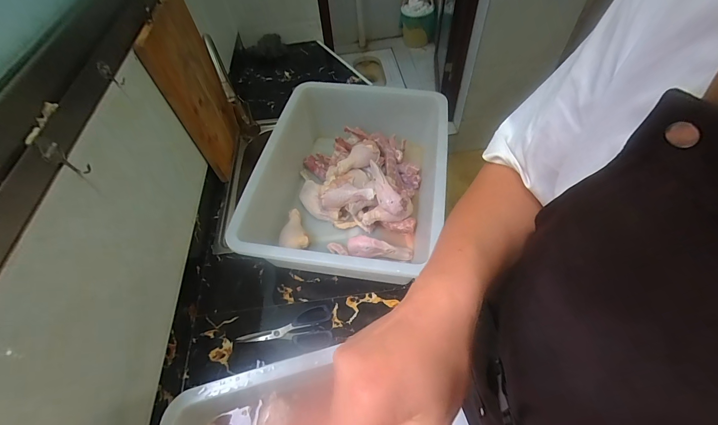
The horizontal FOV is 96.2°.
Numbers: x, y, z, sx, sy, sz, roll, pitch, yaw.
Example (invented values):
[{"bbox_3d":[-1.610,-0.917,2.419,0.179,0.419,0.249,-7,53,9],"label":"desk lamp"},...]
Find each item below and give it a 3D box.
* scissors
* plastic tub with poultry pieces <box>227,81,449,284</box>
[{"bbox_3d":[-0.143,0.236,0.626,0.180,0.009,0.080,-12,56,-5],"label":"scissors"},{"bbox_3d":[-0.014,-0.078,0.747,0.383,0.167,0.476,4,56,6],"label":"plastic tub with poultry pieces"}]

